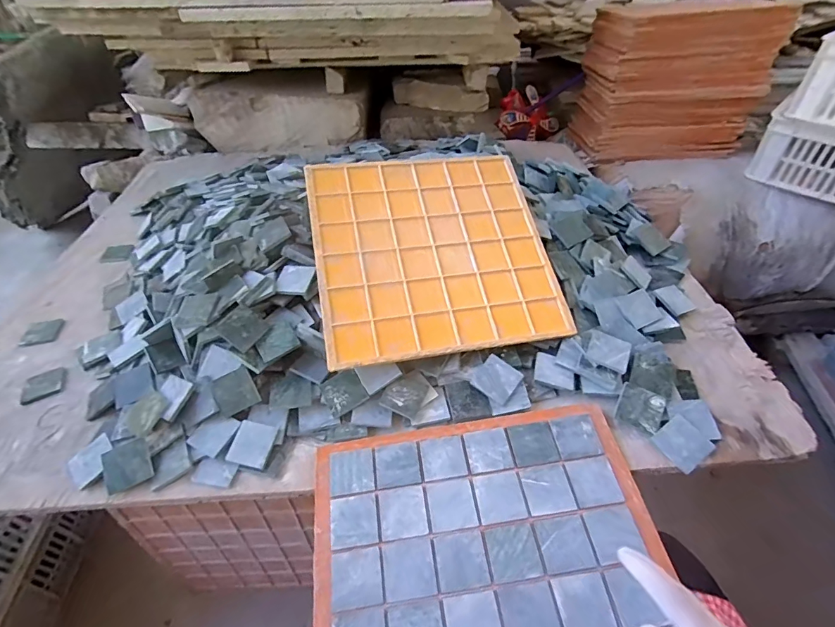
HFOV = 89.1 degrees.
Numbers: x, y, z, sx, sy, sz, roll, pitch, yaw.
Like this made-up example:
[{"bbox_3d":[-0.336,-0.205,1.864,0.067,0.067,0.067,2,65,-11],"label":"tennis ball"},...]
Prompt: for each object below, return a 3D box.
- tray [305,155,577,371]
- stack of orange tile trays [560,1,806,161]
[{"bbox_3d":[0.022,-0.094,0.600,0.321,0.007,0.307,-8,67,-10],"label":"tray"},{"bbox_3d":[0.625,-0.598,1.084,0.377,0.299,0.255,-6,45,-2],"label":"stack of orange tile trays"}]

